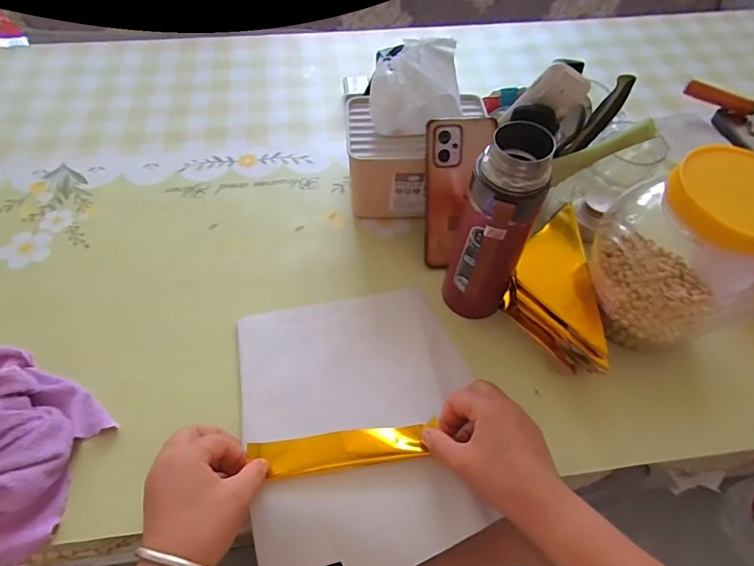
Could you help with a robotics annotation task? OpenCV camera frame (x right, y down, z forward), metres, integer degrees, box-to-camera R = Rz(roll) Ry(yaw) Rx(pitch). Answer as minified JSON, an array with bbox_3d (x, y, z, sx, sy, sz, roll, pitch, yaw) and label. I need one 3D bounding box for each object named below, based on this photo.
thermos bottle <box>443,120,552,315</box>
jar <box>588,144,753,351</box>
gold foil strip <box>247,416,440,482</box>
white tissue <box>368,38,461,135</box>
[{"bbox_3d":[0.105,-0.037,0.426,0.068,0.220,0.063,-33,64,-21],"label":"thermos bottle"},{"bbox_3d":[0.283,-0.026,0.436,0.123,0.191,0.124,1,57,-2],"label":"jar"},{"bbox_3d":[-0.029,0.150,0.417,0.158,0.017,0.031,-6,57,-5],"label":"gold foil strip"},{"bbox_3d":[0.043,-0.218,0.519,0.099,0.078,0.065,-1,57,-3],"label":"white tissue"}]

